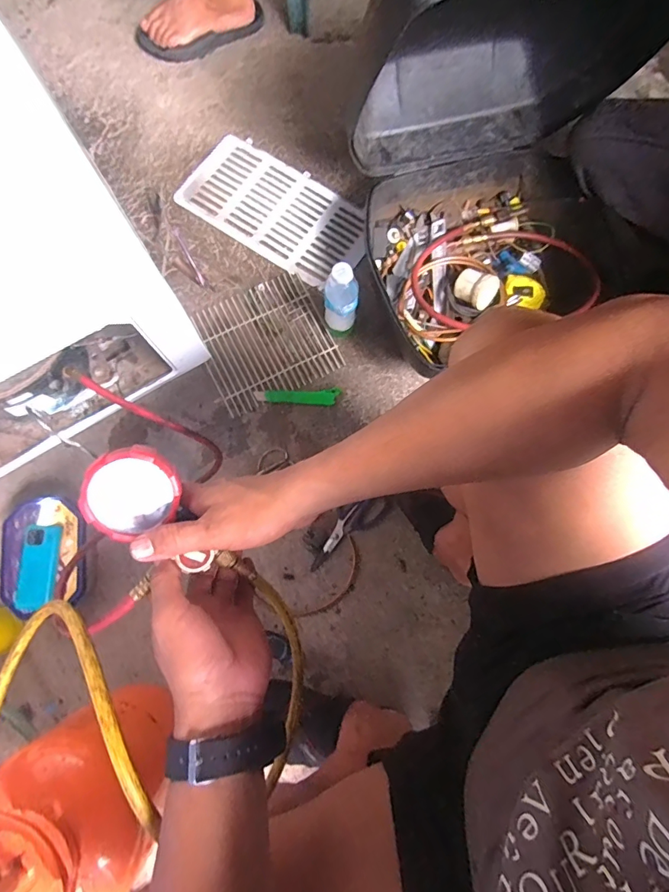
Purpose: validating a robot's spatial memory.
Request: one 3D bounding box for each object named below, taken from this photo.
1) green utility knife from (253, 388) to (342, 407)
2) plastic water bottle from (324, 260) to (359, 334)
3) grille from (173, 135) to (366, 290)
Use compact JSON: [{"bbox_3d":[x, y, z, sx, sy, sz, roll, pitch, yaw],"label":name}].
[{"bbox_3d":[-0.068,-0.089,0.809,0.156,0.014,0.031,-1,78,-1],"label":"green utility knife"},{"bbox_3d":[0.012,-0.247,0.758,0.057,0.183,0.050,36,80,7],"label":"plastic water bottle"},{"bbox_3d":[-0.114,-0.486,0.901,0.392,0.018,0.197,34,80,6],"label":"grille"}]

